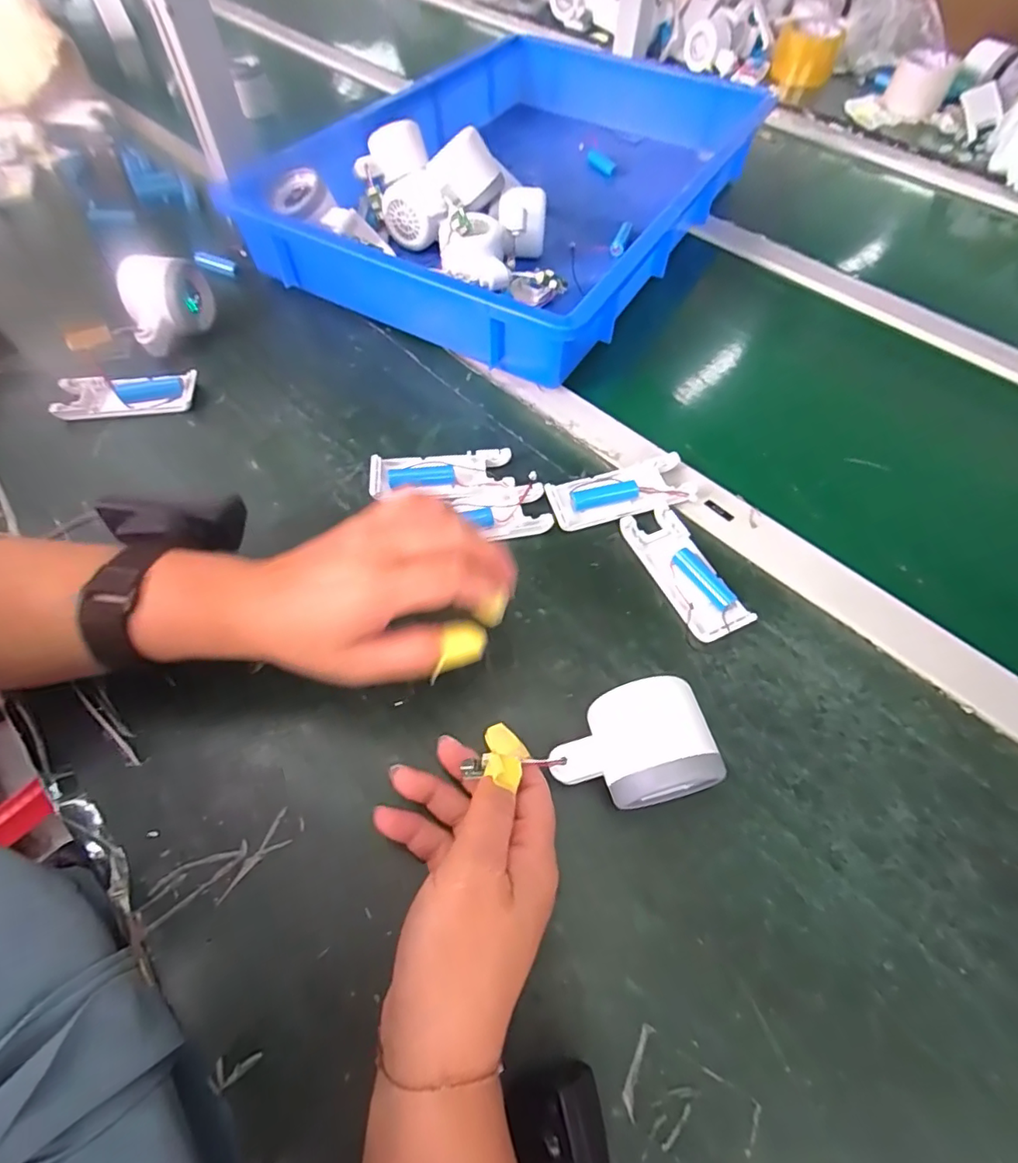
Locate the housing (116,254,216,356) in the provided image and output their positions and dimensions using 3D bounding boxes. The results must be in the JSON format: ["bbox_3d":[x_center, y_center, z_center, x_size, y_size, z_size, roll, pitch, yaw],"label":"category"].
[{"bbox_3d":[-0.304,-0.246,0.466,0.045,0.064,0.080,28,64,24],"label":"housing"}]

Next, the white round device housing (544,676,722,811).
[{"bbox_3d":[0.063,0.092,0.283,0.076,0.056,0.057,-16,62,-11],"label":"white round device housing"}]

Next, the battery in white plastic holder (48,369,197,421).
[{"bbox_3d":[-0.315,-0.155,0.443,0.104,0.019,0.037,-10,61,-7],"label":"battery in white plastic holder"}]

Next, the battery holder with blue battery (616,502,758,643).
[{"bbox_3d":[0.119,-0.007,0.366,0.042,0.014,0.101,-22,63,-14],"label":"battery holder with blue battery"}]

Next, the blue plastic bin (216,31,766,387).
[{"bbox_3d":[0.028,-0.434,0.566,0.363,0.082,0.542,28,63,14],"label":"blue plastic bin"}]

